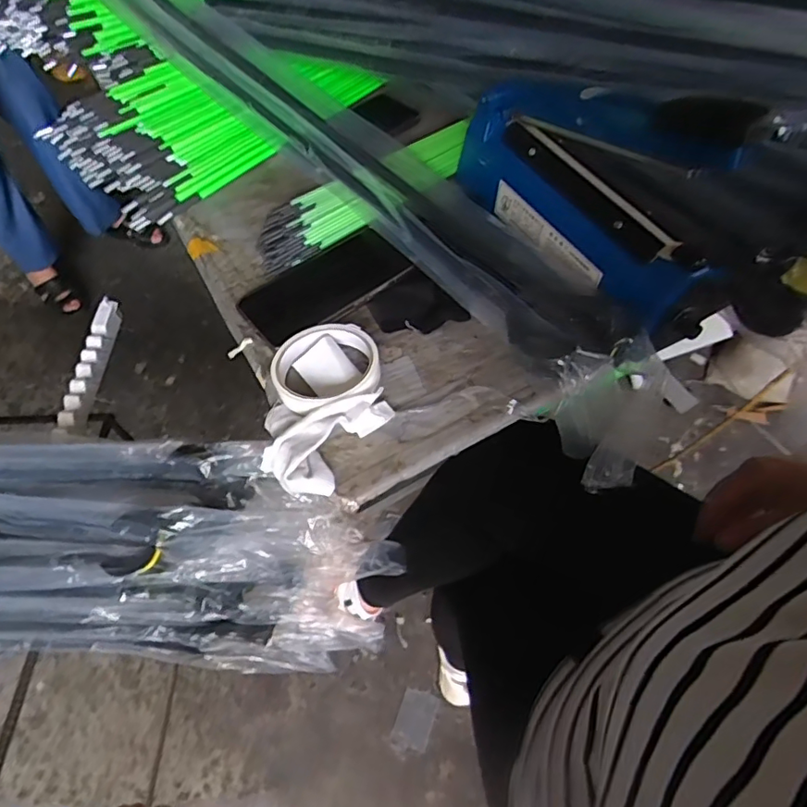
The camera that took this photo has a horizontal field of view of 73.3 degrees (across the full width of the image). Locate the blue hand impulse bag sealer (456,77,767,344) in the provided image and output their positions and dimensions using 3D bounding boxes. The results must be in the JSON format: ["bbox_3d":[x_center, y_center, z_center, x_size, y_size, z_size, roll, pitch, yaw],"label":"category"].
[{"bbox_3d":[0.160,-0.201,0.459,0.078,0.169,0.293,-26,61,-15],"label":"blue hand impulse bag sealer"}]

